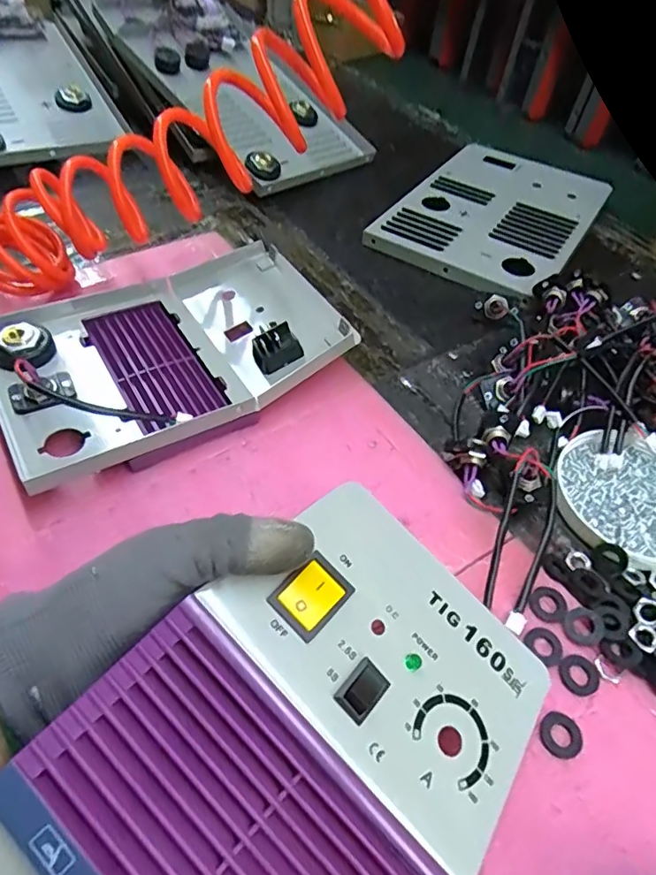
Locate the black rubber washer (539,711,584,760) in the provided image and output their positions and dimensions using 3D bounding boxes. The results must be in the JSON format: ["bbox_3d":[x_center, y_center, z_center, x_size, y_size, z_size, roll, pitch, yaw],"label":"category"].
[{"bbox_3d":[0.111,0.142,0.254,0.020,0.004,0.020,2,50,-3],"label":"black rubber washer"}]

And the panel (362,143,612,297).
[{"bbox_3d":[0.179,-0.239,0.561,0.175,0.022,0.270,27,53,17],"label":"panel"}]

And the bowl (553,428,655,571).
[{"bbox_3d":[0.199,0.037,0.342,0.098,0.010,0.097,2,50,-3],"label":"bowl"}]

